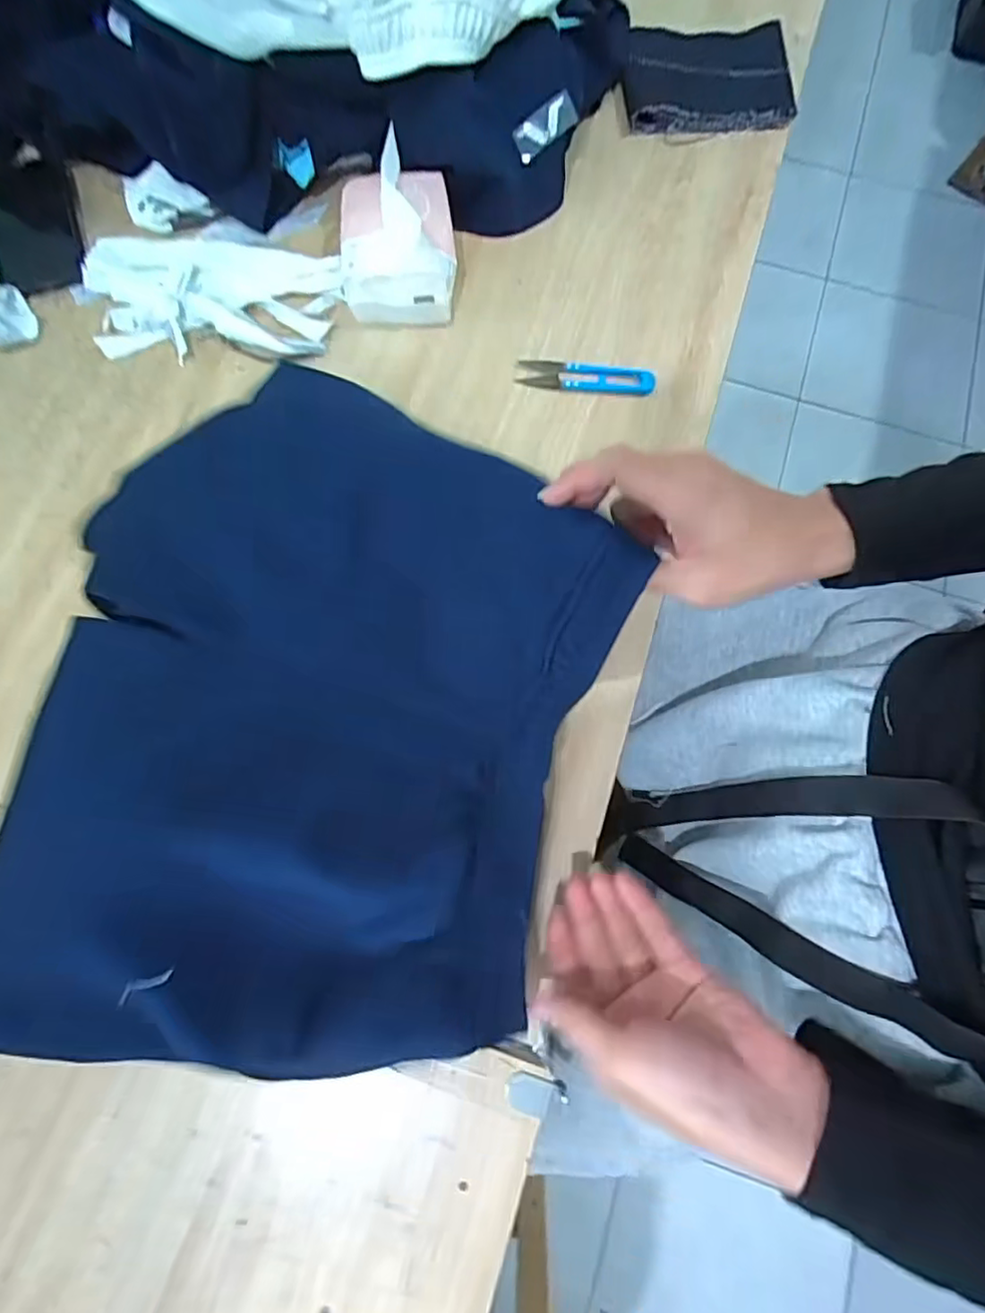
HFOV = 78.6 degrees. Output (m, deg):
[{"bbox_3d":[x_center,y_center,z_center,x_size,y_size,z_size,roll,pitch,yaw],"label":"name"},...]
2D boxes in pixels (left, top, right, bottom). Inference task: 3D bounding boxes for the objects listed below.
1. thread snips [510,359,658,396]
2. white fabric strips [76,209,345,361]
[{"bbox_3d":[0.082,-0.246,0.529,0.119,0.006,0.030,7,74,2],"label":"thread snips"},{"bbox_3d":[-0.256,-0.339,0.552,0.226,0.016,0.160,-12,74,-4],"label":"white fabric strips"}]

